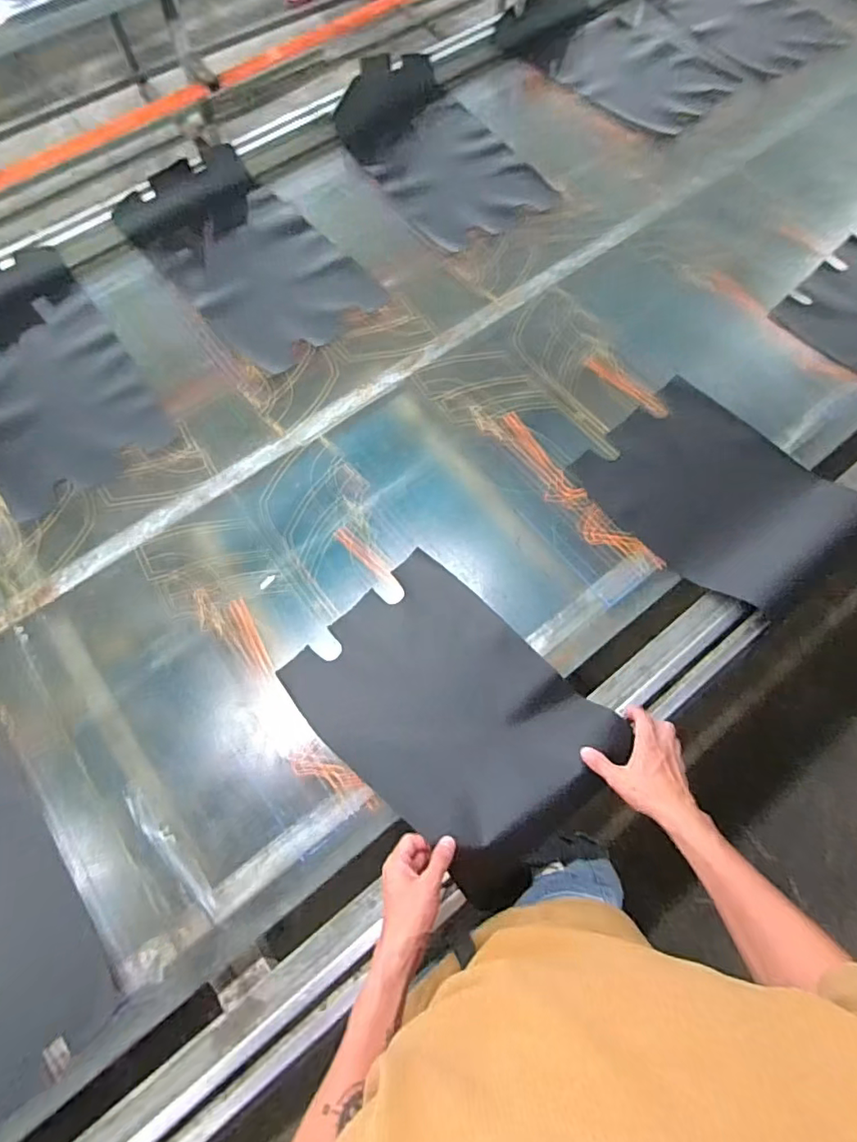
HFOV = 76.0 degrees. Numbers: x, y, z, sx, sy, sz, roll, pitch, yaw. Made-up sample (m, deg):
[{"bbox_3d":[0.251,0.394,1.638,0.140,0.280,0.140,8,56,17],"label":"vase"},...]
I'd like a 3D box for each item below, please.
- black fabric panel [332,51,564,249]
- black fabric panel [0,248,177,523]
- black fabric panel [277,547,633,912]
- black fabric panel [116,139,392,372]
[{"bbox_3d":[0.008,-0.990,1.266,0.321,0.043,0.599,-29,71,-10],"label":"black fabric panel"},{"bbox_3d":[-0.735,-0.374,1.027,0.305,0.063,0.573,-35,72,-12],"label":"black fabric panel"},{"bbox_3d":[0.024,0.193,0.780,0.414,0.098,0.301,41,70,15],"label":"black fabric panel"},{"bbox_3d":[-0.380,-0.666,1.143,0.311,0.030,0.582,-38,73,-13],"label":"black fabric panel"}]

